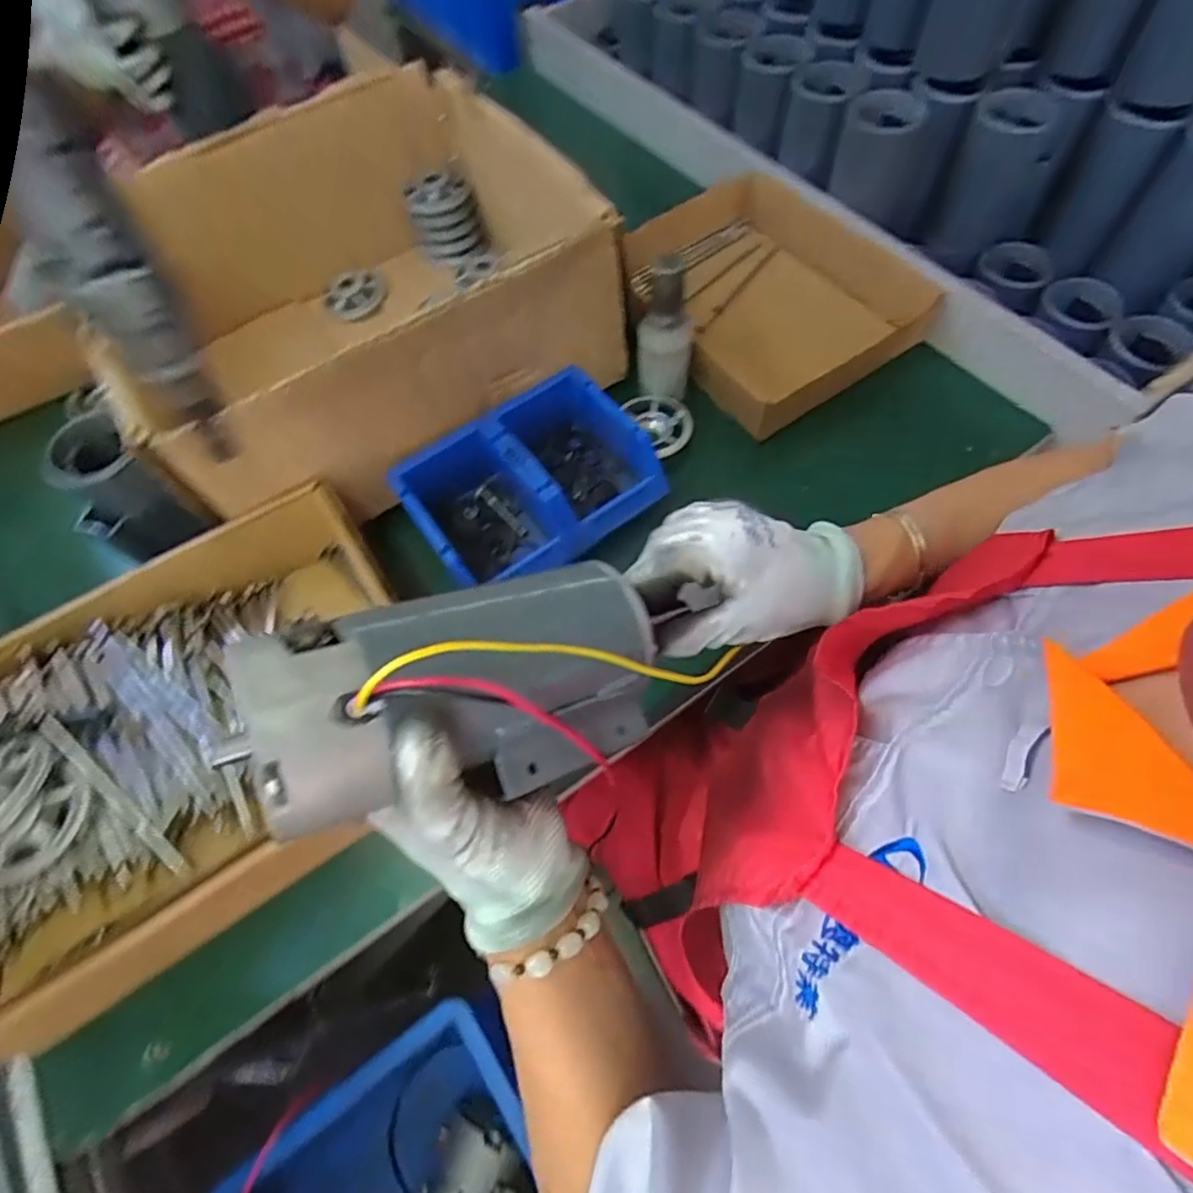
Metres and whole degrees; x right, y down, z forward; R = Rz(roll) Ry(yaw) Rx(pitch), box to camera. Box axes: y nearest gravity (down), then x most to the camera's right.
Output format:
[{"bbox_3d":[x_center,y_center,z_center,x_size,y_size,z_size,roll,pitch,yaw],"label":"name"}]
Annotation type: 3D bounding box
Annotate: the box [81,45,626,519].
[{"bbox_3d":[-0.228,-0.298,0.624,0.422,0.165,0.356,-31,66,-11],"label":"box"}]

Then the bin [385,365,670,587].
[{"bbox_3d":[-0.063,-0.102,0.587,0.209,0.083,0.165,-35,66,-13],"label":"bin"}]

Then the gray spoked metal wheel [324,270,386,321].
[{"bbox_3d":[-0.285,-0.357,0.733,0.071,0.020,0.057,-27,65,-9],"label":"gray spoked metal wheel"}]

